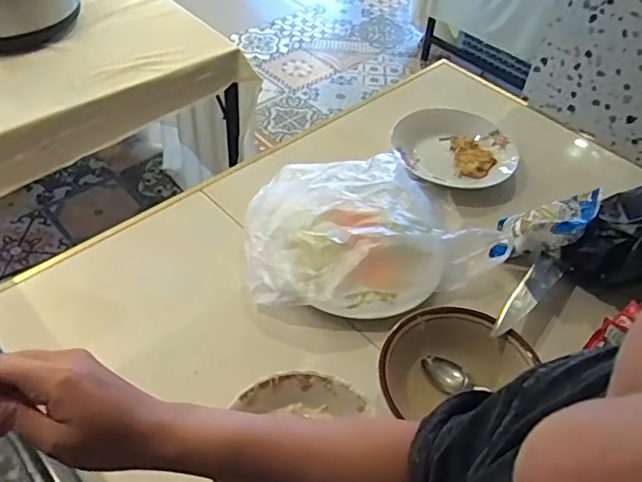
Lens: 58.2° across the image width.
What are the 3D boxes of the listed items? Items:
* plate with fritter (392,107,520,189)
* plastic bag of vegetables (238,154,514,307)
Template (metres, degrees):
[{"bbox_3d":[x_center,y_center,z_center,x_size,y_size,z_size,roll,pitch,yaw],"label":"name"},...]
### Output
[{"bbox_3d":[0.217,-0.146,0.936,0.198,0.048,0.181,7,47,2],"label":"plate with fritter"},{"bbox_3d":[0.064,-0.028,0.786,0.329,0.065,0.264,-2,47,-7],"label":"plastic bag of vegetables"}]

